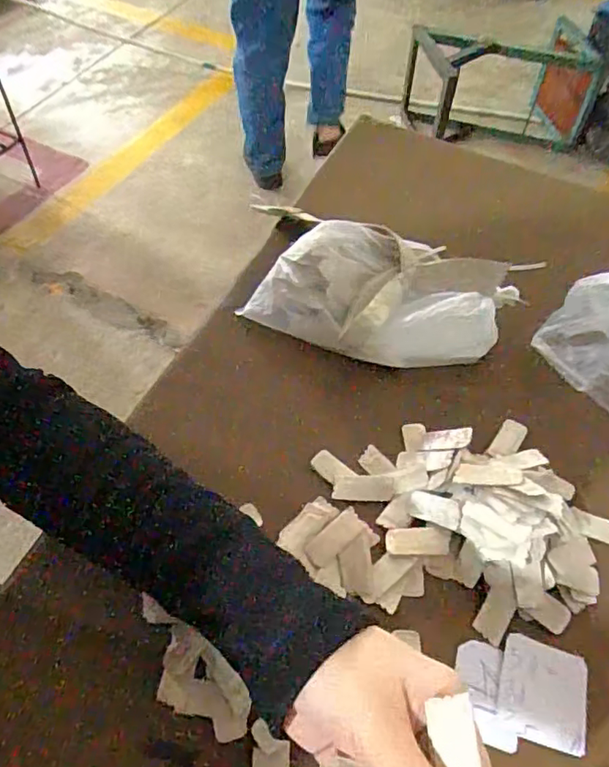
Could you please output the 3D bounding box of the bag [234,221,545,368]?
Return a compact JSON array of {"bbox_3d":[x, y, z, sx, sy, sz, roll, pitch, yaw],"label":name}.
[{"bbox_3d":[0.064,-0.075,0.470,0.214,0.050,0.107,9,56,2],"label":"bag"}]

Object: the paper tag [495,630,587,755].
[{"bbox_3d":[0.142,0.183,0.332,0.049,0.004,0.053,16,57,7],"label":"paper tag"}]

